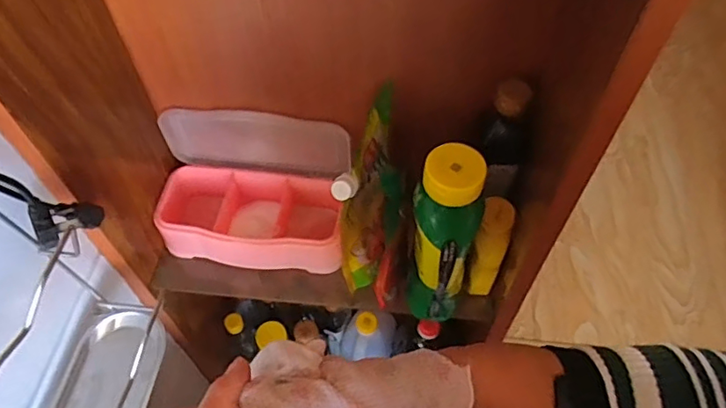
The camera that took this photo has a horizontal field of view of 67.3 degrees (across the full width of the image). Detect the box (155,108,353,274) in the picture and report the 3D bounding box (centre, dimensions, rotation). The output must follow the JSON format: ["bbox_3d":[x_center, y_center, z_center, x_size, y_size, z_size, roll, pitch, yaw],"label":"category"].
[{"bbox_3d":[-0.137,-0.012,0.666,0.230,0.148,0.127,7,57,5],"label":"box"}]

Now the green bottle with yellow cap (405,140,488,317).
[{"bbox_3d":[0.079,0.043,0.559,0.061,0.237,0.069,12,57,8],"label":"green bottle with yellow cap"}]

